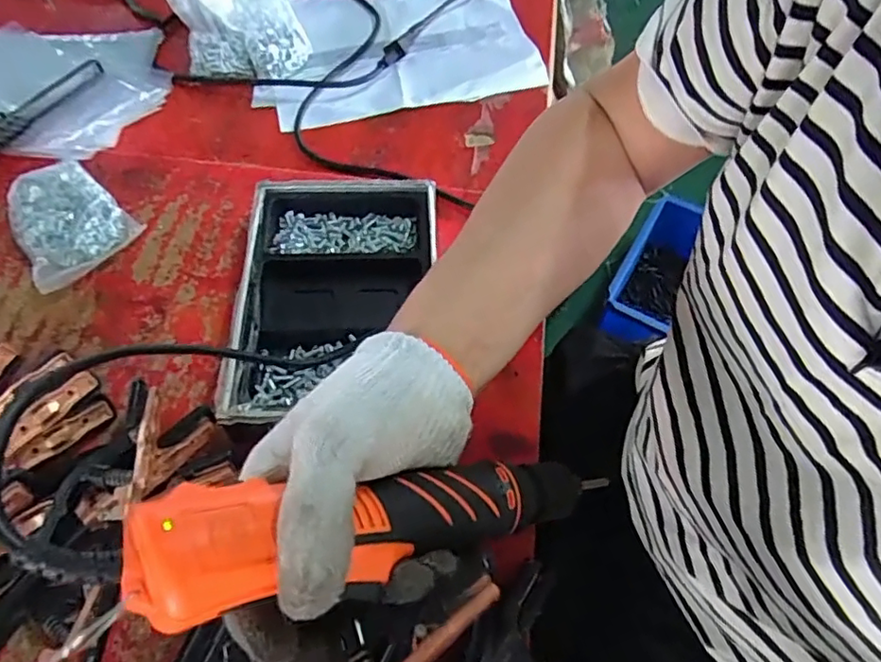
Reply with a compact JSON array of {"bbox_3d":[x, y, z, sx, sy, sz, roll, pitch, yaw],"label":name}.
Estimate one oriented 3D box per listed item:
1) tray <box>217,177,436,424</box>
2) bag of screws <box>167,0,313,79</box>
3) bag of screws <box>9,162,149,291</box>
[{"bbox_3d":[-0.082,-0.025,0.491,0.154,0.044,0.227,-1,59,-1],"label":"tray"},{"bbox_3d":[-0.226,-0.351,0.654,0.126,0.106,0.146,-25,62,-15],"label":"bag of screws"},{"bbox_3d":[-0.334,-0.096,0.531,0.114,0.029,0.096,36,65,20],"label":"bag of screws"}]

